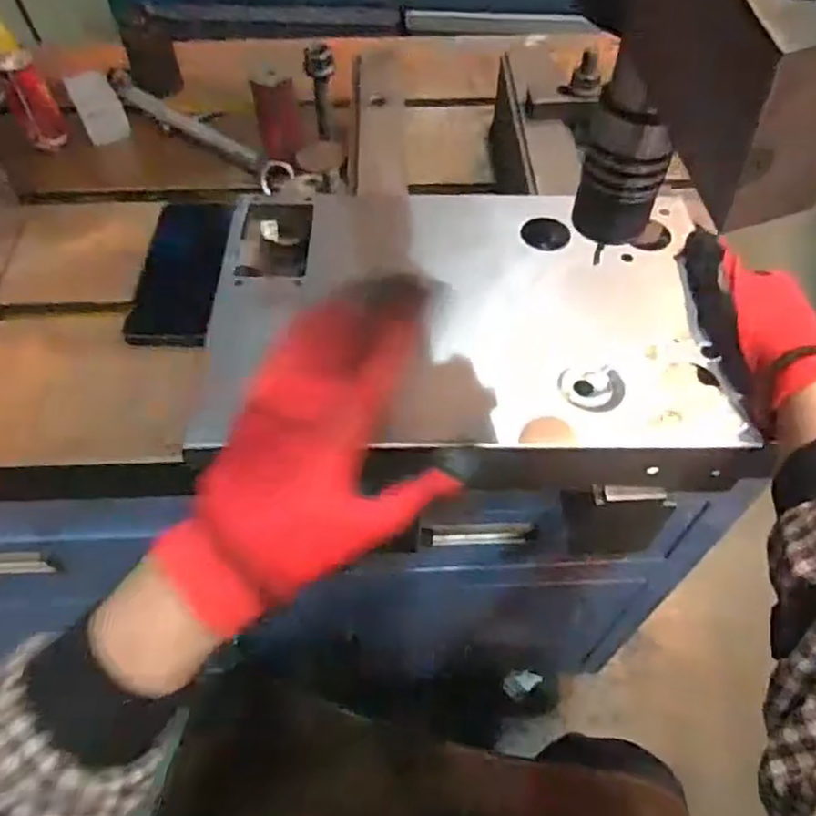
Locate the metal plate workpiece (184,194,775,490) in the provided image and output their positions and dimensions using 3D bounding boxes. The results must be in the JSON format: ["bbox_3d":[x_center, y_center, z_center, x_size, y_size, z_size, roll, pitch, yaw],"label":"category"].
[{"bbox_3d":[0.035,-0.053,0.395,0.288,0.029,0.208,0,54,-2],"label":"metal plate workpiece"}]

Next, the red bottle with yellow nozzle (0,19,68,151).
[{"bbox_3d":[-0.375,-0.318,0.658,0.038,0.118,0.043,-20,58,-16],"label":"red bottle with yellow nozzle"}]

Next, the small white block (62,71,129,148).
[{"bbox_3d":[-0.326,-0.318,0.711,0.043,0.011,0.075,-25,98,-24],"label":"small white block"}]

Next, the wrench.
[{"bbox_3d":[-0.222,-0.290,0.686,0.283,0.014,0.035,35,60,21],"label":"wrench"}]

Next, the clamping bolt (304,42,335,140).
[{"bbox_3d":[-0.075,-0.268,0.577,0.019,0.077,0.026,23,57,13],"label":"clamping bolt"}]

